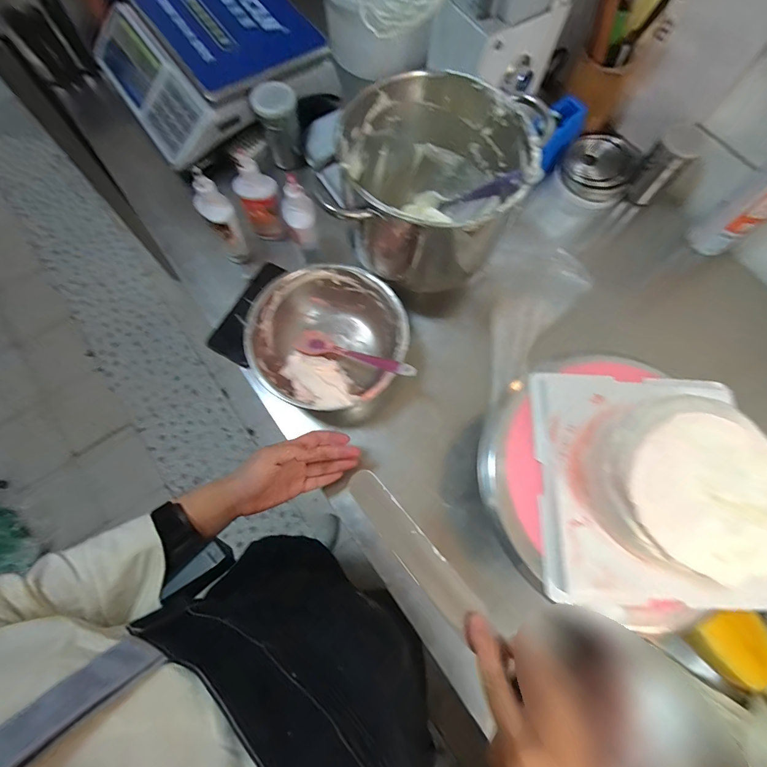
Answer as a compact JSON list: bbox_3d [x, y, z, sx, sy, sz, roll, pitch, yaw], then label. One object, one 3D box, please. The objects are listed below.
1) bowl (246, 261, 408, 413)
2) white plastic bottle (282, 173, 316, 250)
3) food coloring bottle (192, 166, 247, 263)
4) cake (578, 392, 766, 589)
[{"bbox_3d":[-0.075,-0.057,0.552,0.208,0.101,0.194,1,73,-2],"label":"bowl"},{"bbox_3d":[-0.117,-0.231,0.552,0.044,0.123,0.035,-14,74,-6],"label":"white plastic bottle"},{"bbox_3d":[-0.240,-0.240,0.566,0.046,0.142,0.050,-29,76,-10],"label":"food coloring bottle"},{"bbox_3d":[0.269,0.091,0.355,0.142,0.081,0.154,1,73,-2],"label":"cake"}]

